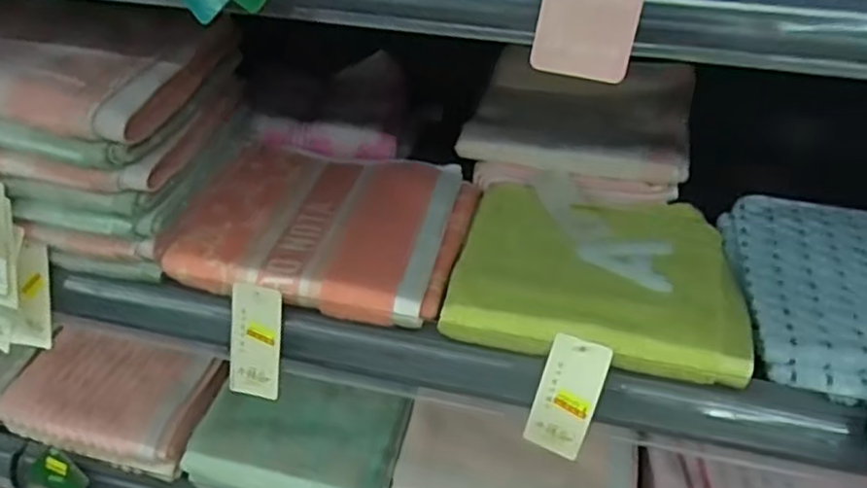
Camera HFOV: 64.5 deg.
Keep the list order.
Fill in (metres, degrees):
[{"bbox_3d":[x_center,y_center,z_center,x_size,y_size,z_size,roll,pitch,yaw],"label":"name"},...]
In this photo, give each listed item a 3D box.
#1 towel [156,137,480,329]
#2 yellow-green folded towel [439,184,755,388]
[{"bbox_3d":[-0.075,-0.017,0.510,0.193,0.027,0.162,9,36,10],"label":"towel"},{"bbox_3d":[0.112,0.017,0.474,0.182,0.020,0.164,8,36,9],"label":"yellow-green folded towel"}]

